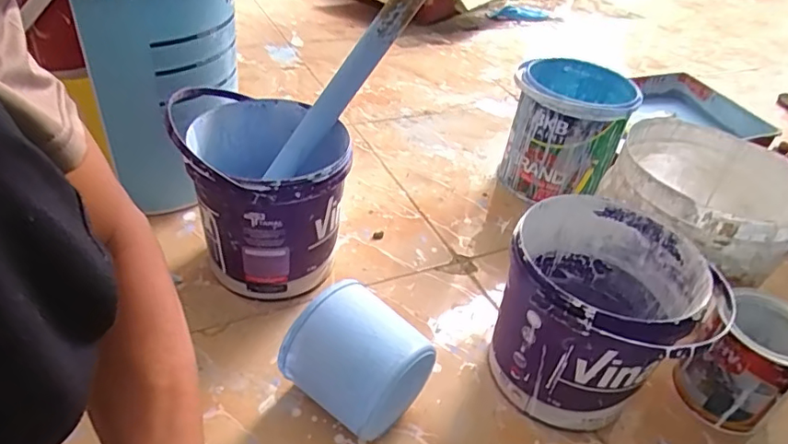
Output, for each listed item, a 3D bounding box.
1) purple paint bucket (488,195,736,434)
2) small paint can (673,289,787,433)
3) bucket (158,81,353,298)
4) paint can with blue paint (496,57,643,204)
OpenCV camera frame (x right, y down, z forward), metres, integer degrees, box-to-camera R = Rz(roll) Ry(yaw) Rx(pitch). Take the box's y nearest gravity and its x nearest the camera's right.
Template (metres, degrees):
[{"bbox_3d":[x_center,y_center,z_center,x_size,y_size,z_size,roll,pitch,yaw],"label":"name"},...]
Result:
[{"bbox_3d":[0.202,0.106,0.589,0.175,0.187,0.193,17,39,12],"label":"purple paint bucket"},{"bbox_3d":[0.383,0.157,0.605,0.091,0.127,0.091,4,38,-3],"label":"small paint can"},{"bbox_3d":[-0.155,-0.031,0.684,0.182,0.206,0.190,4,38,-3],"label":"bucket"},{"bbox_3d":[0.280,-0.145,0.910,0.171,0.193,0.187,4,38,-3],"label":"paint can with blue paint"}]

